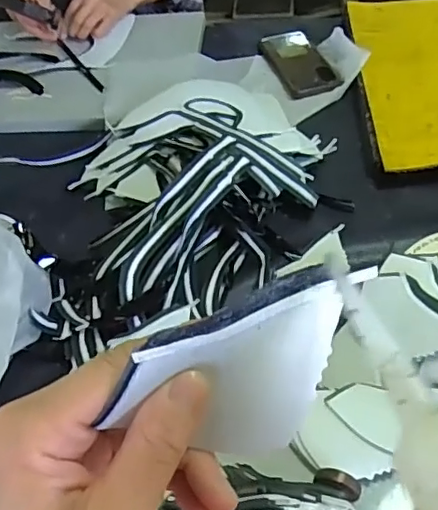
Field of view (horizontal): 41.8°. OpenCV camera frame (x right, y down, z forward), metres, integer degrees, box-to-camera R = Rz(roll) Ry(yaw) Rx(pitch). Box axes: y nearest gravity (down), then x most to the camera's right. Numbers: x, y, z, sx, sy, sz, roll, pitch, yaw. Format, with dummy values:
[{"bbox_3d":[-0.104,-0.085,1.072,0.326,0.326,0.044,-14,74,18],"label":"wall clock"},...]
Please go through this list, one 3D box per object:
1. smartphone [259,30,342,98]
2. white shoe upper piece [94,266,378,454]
[{"bbox_3d":[0.113,-0.287,0.848,0.074,0.015,0.176,-14,47,-7],"label":"smartphone"},{"bbox_3d":[0.008,0.033,0.201,0.072,0.076,0.005,21,4,-22],"label":"white shoe upper piece"}]

